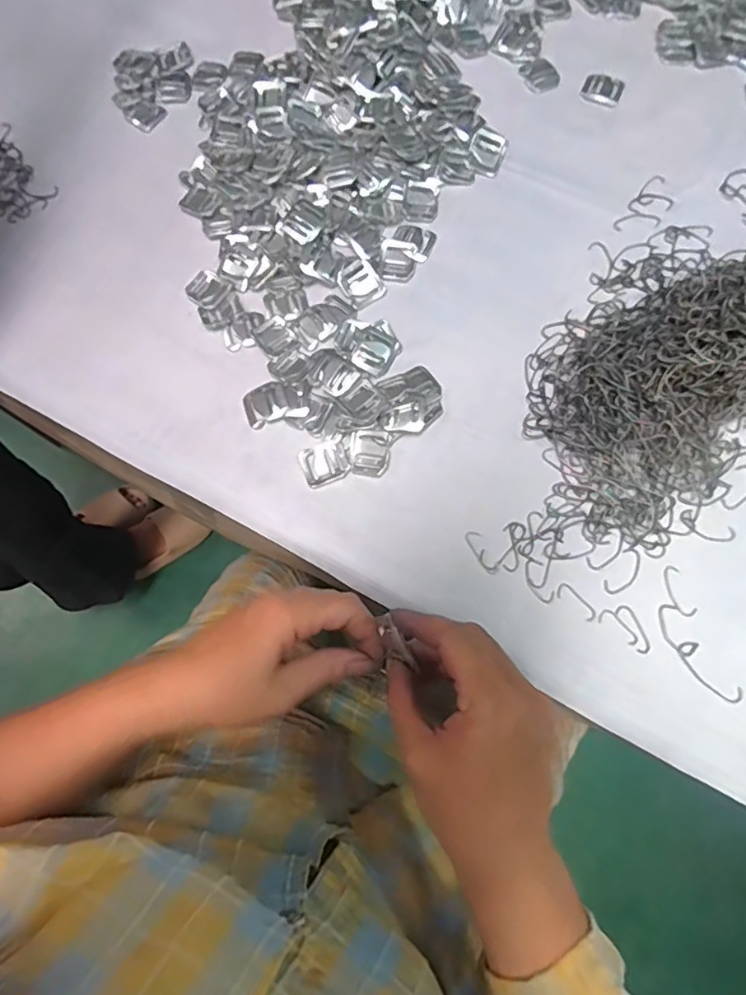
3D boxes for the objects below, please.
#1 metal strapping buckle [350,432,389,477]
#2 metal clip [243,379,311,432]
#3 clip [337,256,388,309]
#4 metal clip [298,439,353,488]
[{"bbox_3d":[-0.002,-0.033,0.428,0.029,0.004,0.032,9,75,4],"label":"metal strapping buckle"},{"bbox_3d":[-0.077,-0.073,0.444,0.045,0.006,0.033,-19,75,-4],"label":"metal clip"},{"bbox_3d":[-0.009,-0.176,0.468,0.031,0.008,0.037,-34,76,-7],"label":"clip"},{"bbox_3d":[-0.037,-0.026,0.432,0.035,0.004,0.031,-23,75,-4],"label":"metal clip"}]

